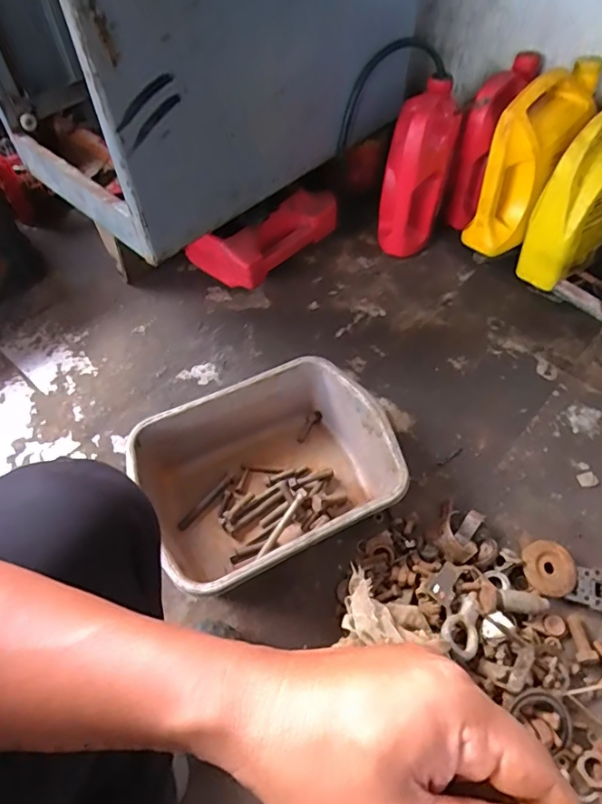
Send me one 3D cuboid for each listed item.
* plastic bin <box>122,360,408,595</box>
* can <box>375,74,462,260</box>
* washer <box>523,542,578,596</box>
[{"bbox_3d":[-0.039,0.104,0.736,0.330,0.121,0.262,-24,58,-16],"label":"plastic bin"},{"bbox_3d":[0.213,-0.409,0.959,0.109,0.300,0.137,15,56,11],"label":"can"},{"bbox_3d":[0.336,0.225,0.689,0.069,0.009,0.068,-1,66,2],"label":"washer"}]

